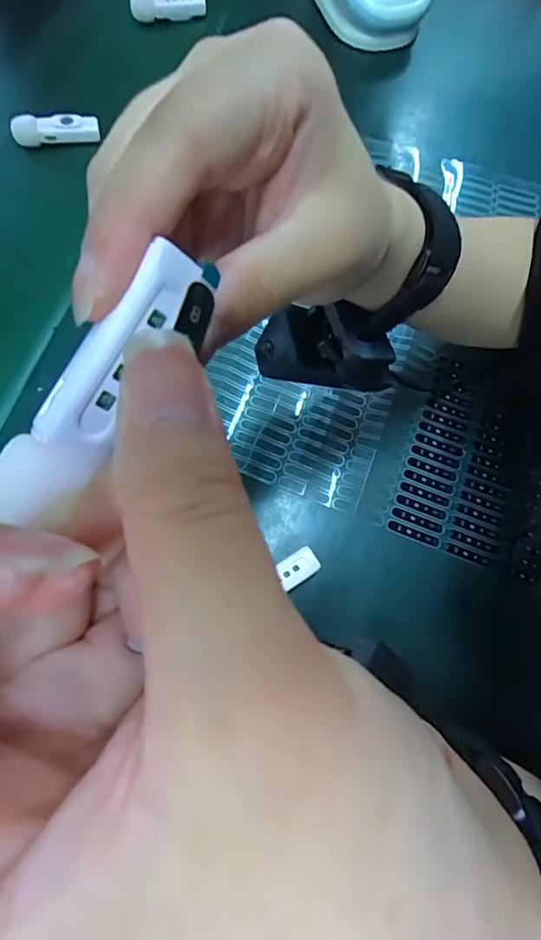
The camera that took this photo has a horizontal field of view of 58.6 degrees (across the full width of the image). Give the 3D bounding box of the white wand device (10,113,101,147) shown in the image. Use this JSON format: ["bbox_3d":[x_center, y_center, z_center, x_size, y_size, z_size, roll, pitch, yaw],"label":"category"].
[{"bbox_3d":[-0.165,-0.262,0.371,0.064,0.017,0.011,-5,72,-3],"label":"white wand device"}]

